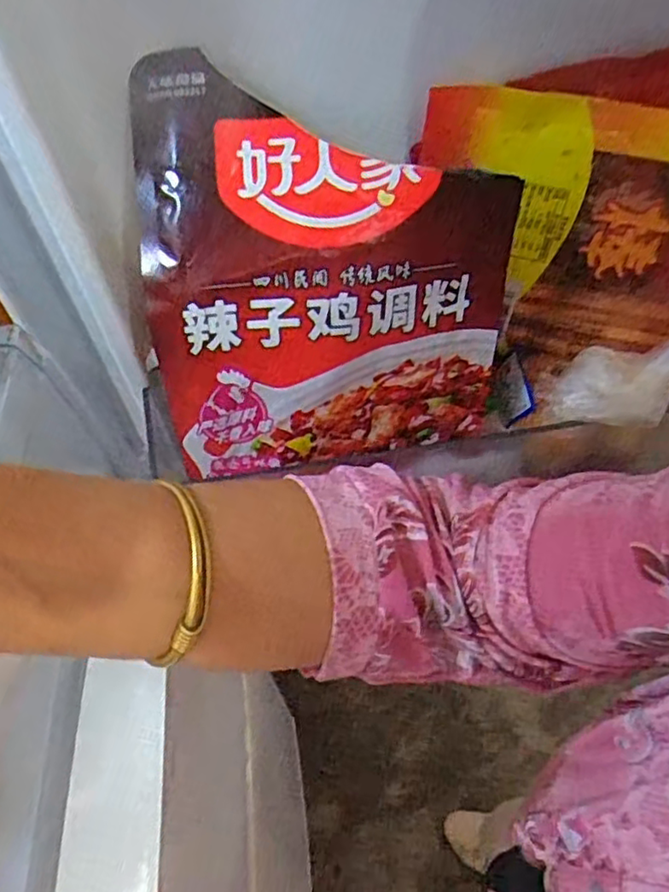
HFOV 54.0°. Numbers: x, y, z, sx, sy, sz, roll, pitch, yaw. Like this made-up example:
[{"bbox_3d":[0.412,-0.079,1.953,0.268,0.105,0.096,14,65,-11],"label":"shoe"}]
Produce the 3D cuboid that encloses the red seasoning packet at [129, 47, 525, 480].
[{"bbox_3d":[-0.002,-0.070,0.297,0.160,0.176,0.031,-6,35,-6],"label":"red seasoning packet"}]

